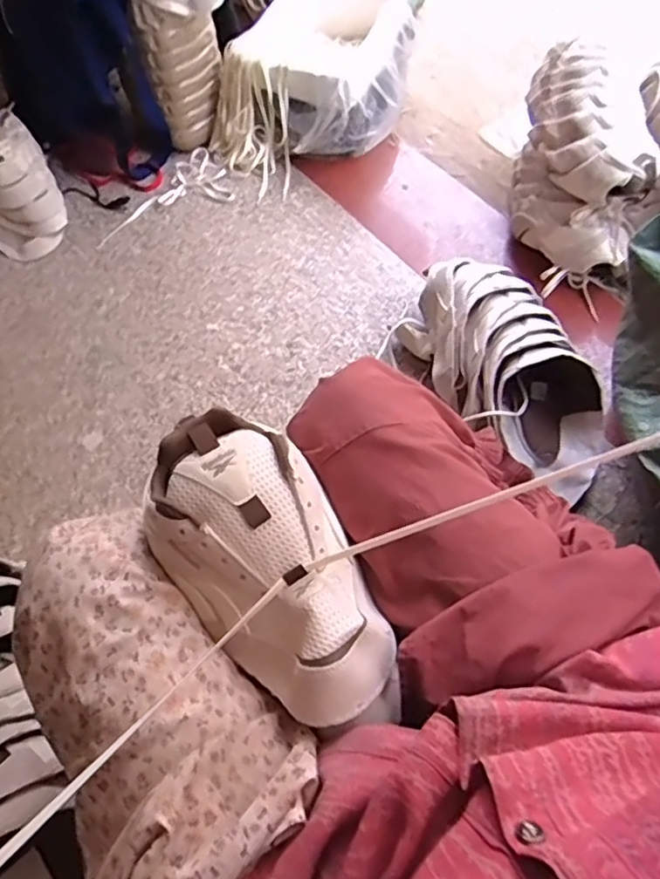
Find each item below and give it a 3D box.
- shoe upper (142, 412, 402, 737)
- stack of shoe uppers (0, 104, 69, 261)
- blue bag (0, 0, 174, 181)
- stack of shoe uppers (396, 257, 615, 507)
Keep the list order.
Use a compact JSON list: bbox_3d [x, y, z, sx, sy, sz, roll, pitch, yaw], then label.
[{"bbox_3d":[-0.043,0.076,0.420,0.119,0.067,0.224,-38,65,-16],"label":"shoe upper"},{"bbox_3d":[-0.614,-0.491,1.184,0.152,0.156,0.213,-24,62,-9],"label":"stack of shoe uppers"},{"bbox_3d":[-0.487,-0.741,1.151,0.289,0.445,0.160,18,63,13],"label":"blue bag"},{"bbox_3d":[0.260,-0.102,0.912,0.187,0.139,0.381,-28,63,-12],"label":"stack of shoe uppers"}]

